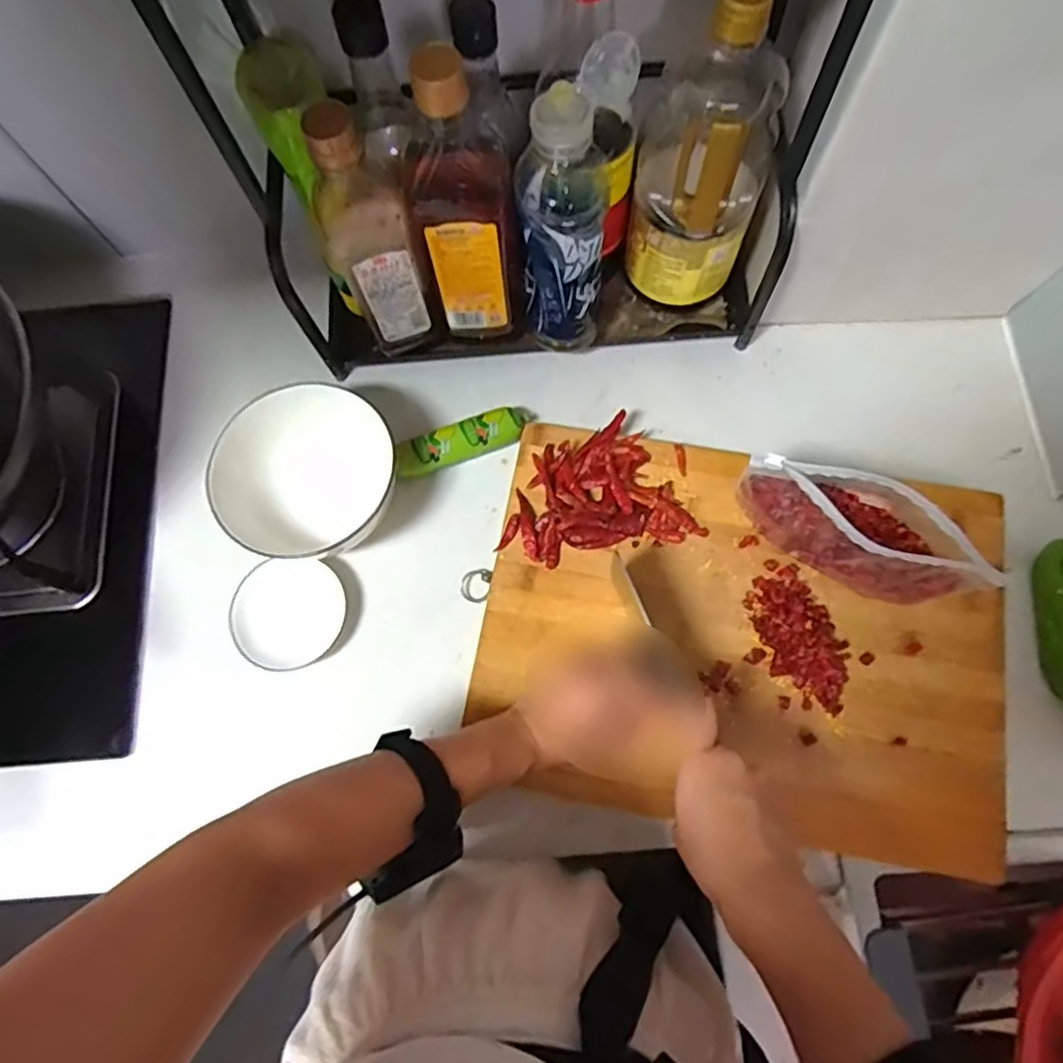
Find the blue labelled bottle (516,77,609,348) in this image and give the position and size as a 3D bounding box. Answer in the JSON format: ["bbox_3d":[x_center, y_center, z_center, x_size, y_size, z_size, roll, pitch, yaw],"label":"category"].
[{"bbox_3d":[0.024,-0.233,0.515,0.064,0.224,0.073,3,73,3],"label":"blue labelled bottle"}]

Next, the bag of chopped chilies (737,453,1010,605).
[{"bbox_3d":[0.247,0.000,0.509,0.178,0.096,0.063,24,75,9],"label":"bag of chopped chilies"}]

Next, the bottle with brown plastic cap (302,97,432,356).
[{"bbox_3d":[-0.124,-0.222,0.505,0.061,0.234,0.044,-21,73,-4],"label":"bottle with brown plastic cap"}]

